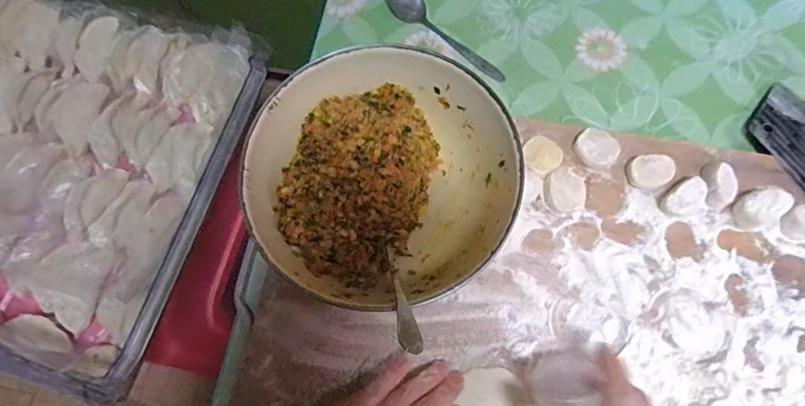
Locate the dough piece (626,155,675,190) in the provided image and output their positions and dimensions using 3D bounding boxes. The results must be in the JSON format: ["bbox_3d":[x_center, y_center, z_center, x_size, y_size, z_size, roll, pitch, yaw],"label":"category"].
[{"bbox_3d":[0.219,-0.027,0.419,0.038,0.014,0.029,-6,73,1],"label":"dough piece"}]

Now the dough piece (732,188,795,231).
[{"bbox_3d":[0.302,0.005,0.402,0.044,0.020,0.030,-19,74,-3],"label":"dough piece"}]

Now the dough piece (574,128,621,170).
[{"bbox_3d":[0.175,-0.048,0.429,0.036,0.011,0.034,-3,70,9],"label":"dough piece"}]

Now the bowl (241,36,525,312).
[{"bbox_3d":[-0.015,-0.018,0.388,0.195,0.095,0.193,-1,74,3],"label":"bowl"}]

